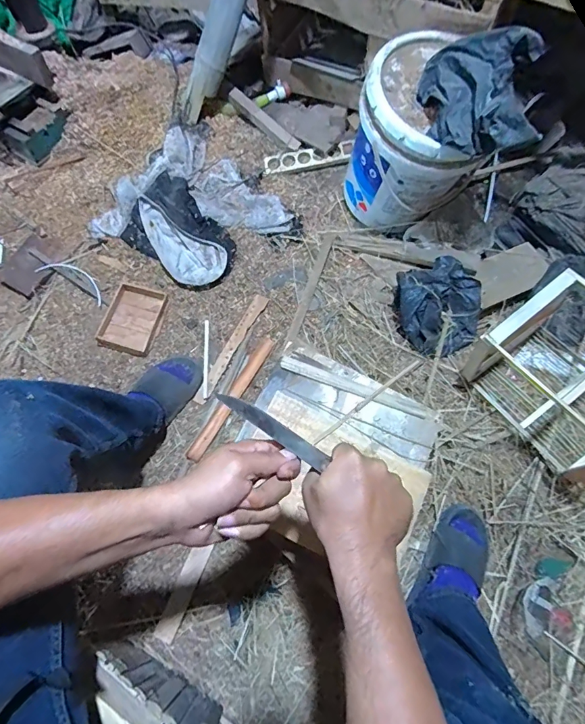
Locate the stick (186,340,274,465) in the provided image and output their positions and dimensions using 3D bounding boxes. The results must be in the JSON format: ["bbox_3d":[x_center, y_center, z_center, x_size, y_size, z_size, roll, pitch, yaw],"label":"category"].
[{"bbox_3d":[-0.136,0.080,0.933,0.035,0.023,0.322,28,69,10],"label":"stick"}]

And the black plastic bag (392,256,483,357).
[{"bbox_3d":[0.353,-0.139,0.977,0.211,0.093,0.211,-38,73,-16],"label":"black plastic bag"}]

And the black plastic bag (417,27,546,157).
[{"bbox_3d":[0.350,-0.502,0.758,0.184,0.129,0.203,1,66,-1],"label":"black plastic bag"}]

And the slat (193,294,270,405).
[{"bbox_3d":[-0.145,-0.035,0.982,0.036,0.005,0.301,27,73,7],"label":"slat"}]

